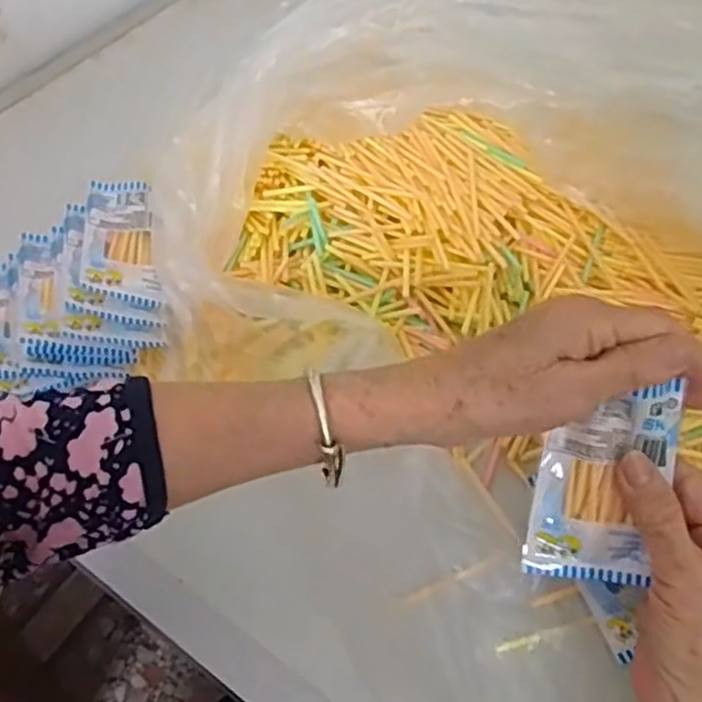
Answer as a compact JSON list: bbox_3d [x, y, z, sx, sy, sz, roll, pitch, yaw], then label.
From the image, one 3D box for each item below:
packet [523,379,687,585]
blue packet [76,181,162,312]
[{"bbox_3d":[0.117,0.063,0.342,0.057,0.010,0.099,10,106,10],"label":"packet"},{"bbox_3d":[-0.155,-0.073,0.486,0.047,0.008,0.104,4,53,-27],"label":"blue packet"}]

